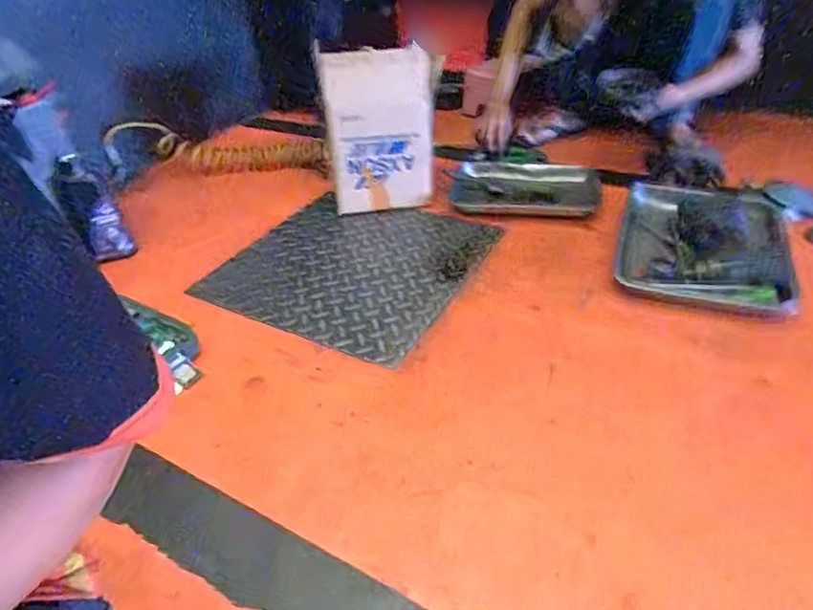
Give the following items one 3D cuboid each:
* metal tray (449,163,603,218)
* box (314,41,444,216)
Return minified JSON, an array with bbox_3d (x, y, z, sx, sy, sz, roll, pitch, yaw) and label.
[{"bbox_3d":[0.293,-0.290,1.334,0.338,0.034,0.266,8,39,15],"label":"metal tray"},{"bbox_3d":[-0.054,-0.388,1.235,0.242,0.350,0.108,-9,38,-7],"label":"box"}]

